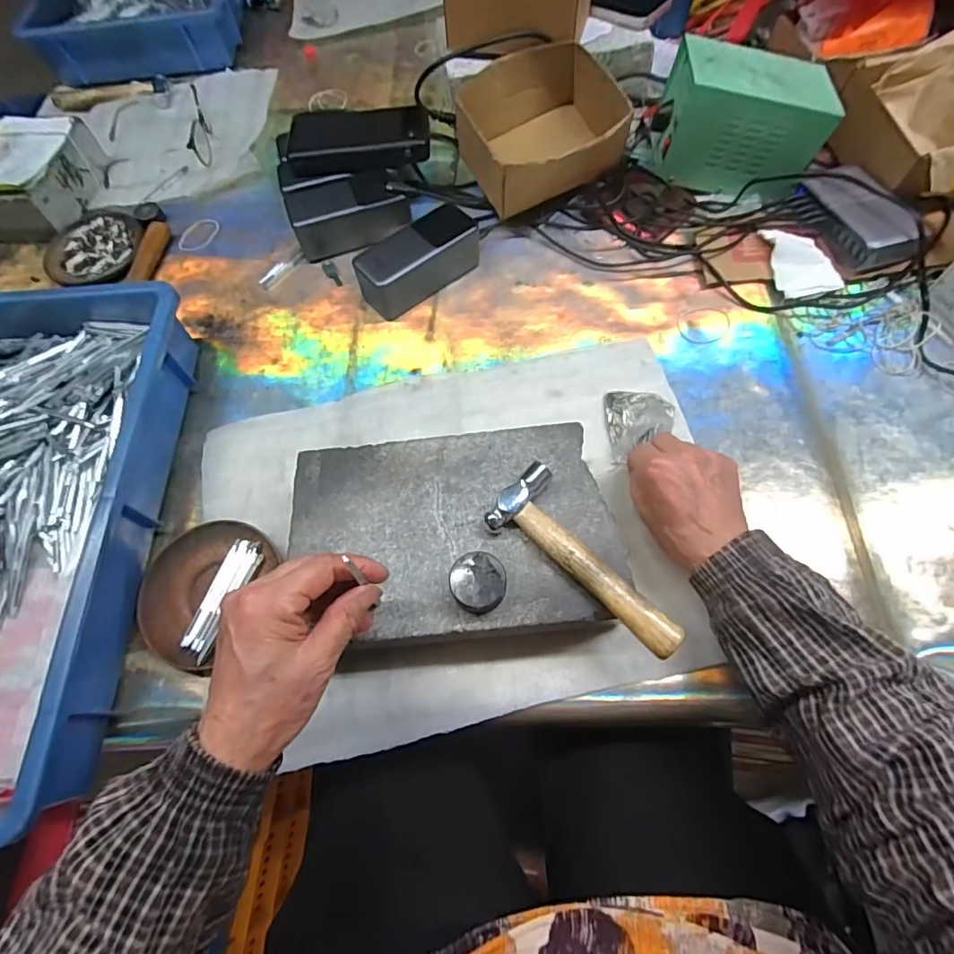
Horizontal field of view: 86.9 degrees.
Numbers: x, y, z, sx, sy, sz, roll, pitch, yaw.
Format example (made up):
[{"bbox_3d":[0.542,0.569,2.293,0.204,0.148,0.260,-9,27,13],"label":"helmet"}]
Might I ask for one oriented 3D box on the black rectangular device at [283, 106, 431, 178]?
[{"bbox_3d":[-0.132,-0.378,0.564,0.160,0.031,0.086,1,66,4],"label":"black rectangular device"}]

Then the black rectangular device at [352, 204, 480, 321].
[{"bbox_3d":[-0.061,-0.225,0.529,0.130,0.056,0.056,-38,70,-16],"label":"black rectangular device"}]

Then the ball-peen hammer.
[{"bbox_3d":[0.080,0.054,0.347,0.147,0.021,0.056,36,73,17],"label":"ball-peen hammer"}]

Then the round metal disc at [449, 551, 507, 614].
[{"bbox_3d":[0.001,0.073,0.343,0.036,0.021,0.040,-4,66,2],"label":"round metal disc"}]

